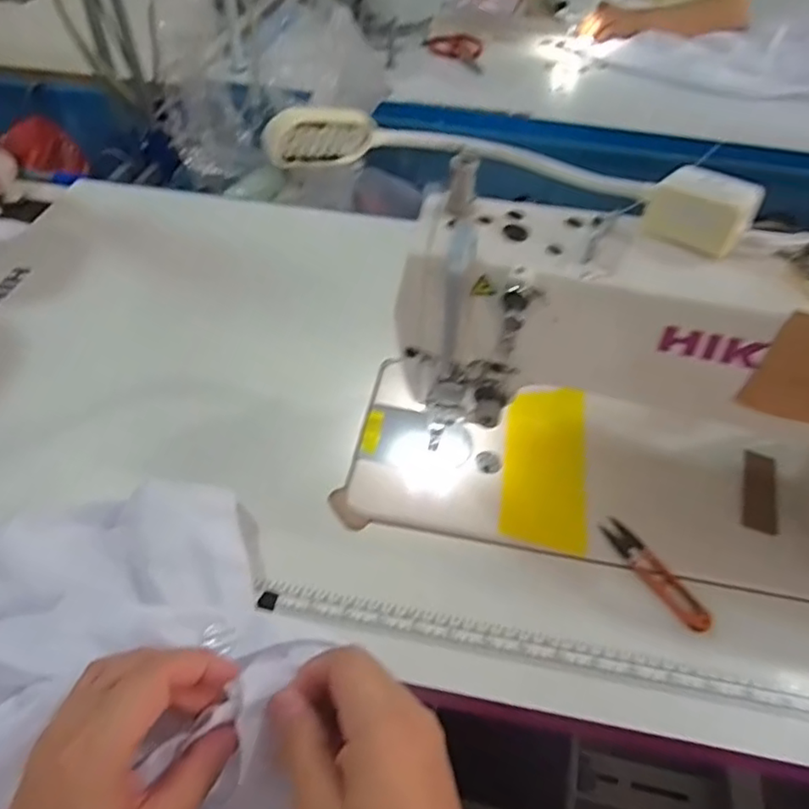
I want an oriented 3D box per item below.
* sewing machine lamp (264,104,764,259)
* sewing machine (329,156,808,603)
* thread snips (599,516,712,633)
[{"bbox_3d":[0.066,-0.145,0.355,0.276,0.055,0.068,7,50,5],"label":"sewing machine lamp"},{"bbox_3d":[0.248,-0.001,0.419,0.557,0.233,0.164,9,51,6],"label":"sewing machine"},{"bbox_3d":[0.191,0.127,0.457,0.025,0.013,0.098,-25,55,-21],"label":"thread snips"}]

